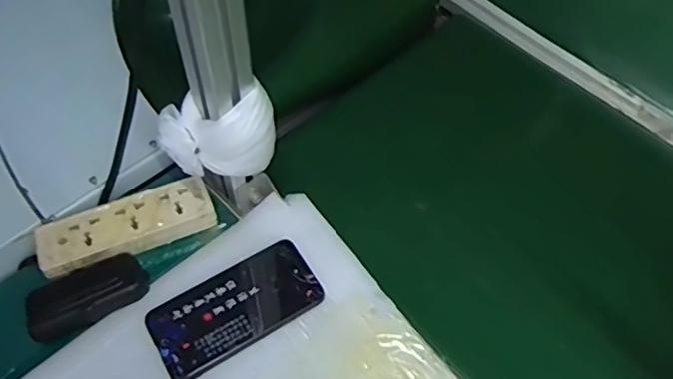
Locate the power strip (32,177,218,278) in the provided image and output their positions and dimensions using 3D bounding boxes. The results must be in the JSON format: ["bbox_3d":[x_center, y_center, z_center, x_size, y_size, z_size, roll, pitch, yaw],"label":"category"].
[{"bbox_3d":[-0.209,0.038,0.582,0.168,0.027,0.054,-19,59,-14],"label":"power strip"}]

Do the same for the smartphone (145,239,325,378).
[{"bbox_3d":[-0.094,0.110,0.544,0.153,0.014,0.075,-28,62,-19],"label":"smartphone"}]

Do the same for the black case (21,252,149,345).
[{"bbox_3d":[-0.236,0.096,0.545,0.109,0.021,0.055,-23,61,-17],"label":"black case"}]

